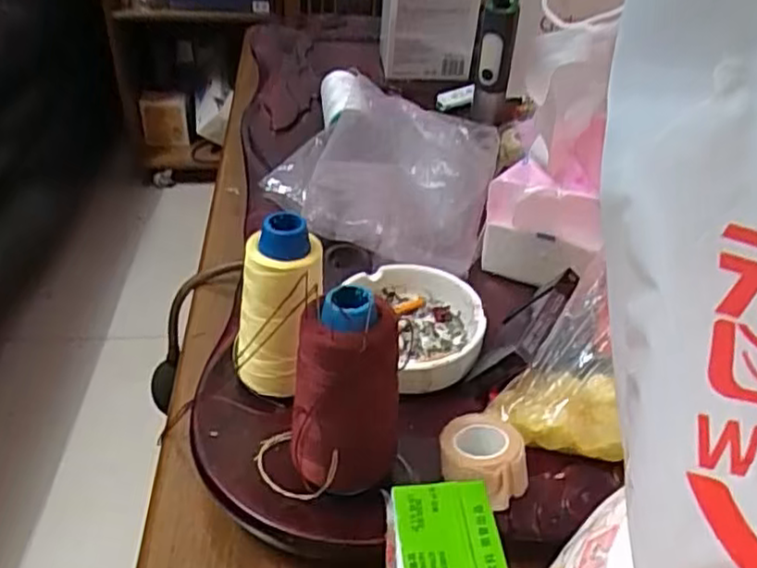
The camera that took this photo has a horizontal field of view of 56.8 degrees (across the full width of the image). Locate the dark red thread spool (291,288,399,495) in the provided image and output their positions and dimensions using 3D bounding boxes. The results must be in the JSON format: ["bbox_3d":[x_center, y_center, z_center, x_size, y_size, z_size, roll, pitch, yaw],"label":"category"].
[{"bbox_3d":[-0.017,0.058,0.346,0.054,0.109,0.044,2,37,-2],"label":"dark red thread spool"}]

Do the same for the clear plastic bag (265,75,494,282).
[{"bbox_3d":[0.012,-0.090,0.592,0.173,0.035,0.174,23,53,8],"label":"clear plastic bag"}]

